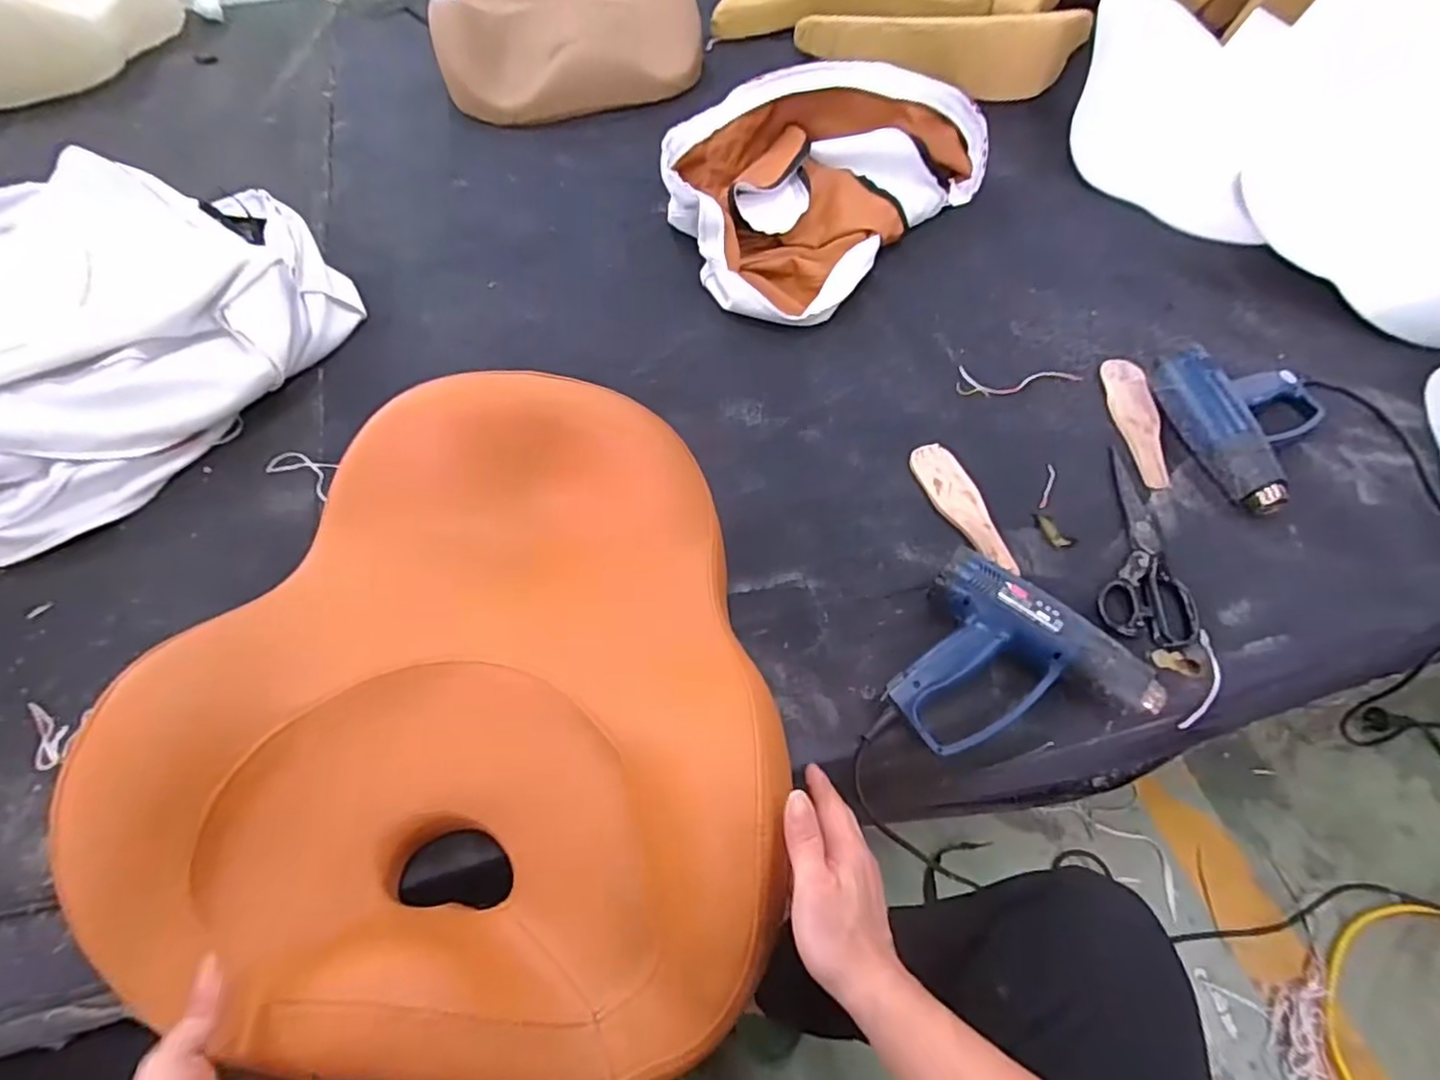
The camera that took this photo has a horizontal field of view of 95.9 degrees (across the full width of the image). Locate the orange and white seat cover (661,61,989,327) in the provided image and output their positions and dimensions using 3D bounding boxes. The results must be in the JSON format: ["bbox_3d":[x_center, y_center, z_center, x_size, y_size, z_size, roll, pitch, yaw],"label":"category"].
[{"bbox_3d":[0.136,-0.636,1.123,0.418,0.158,0.586,33,63,21],"label":"orange and white seat cover"}]

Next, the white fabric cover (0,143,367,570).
[{"bbox_3d":[-0.889,-0.269,0.896,0.576,0.157,0.660,15,58,10],"label":"white fabric cover"}]

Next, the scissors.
[{"bbox_3d":[0.506,0.002,0.765,0.099,0.021,0.271,17,58,12],"label":"scissors"}]

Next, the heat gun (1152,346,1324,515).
[{"bbox_3d":[0.718,-0.154,0.841,0.222,0.062,0.247,-8,57,-4],"label":"heat gun"}]

